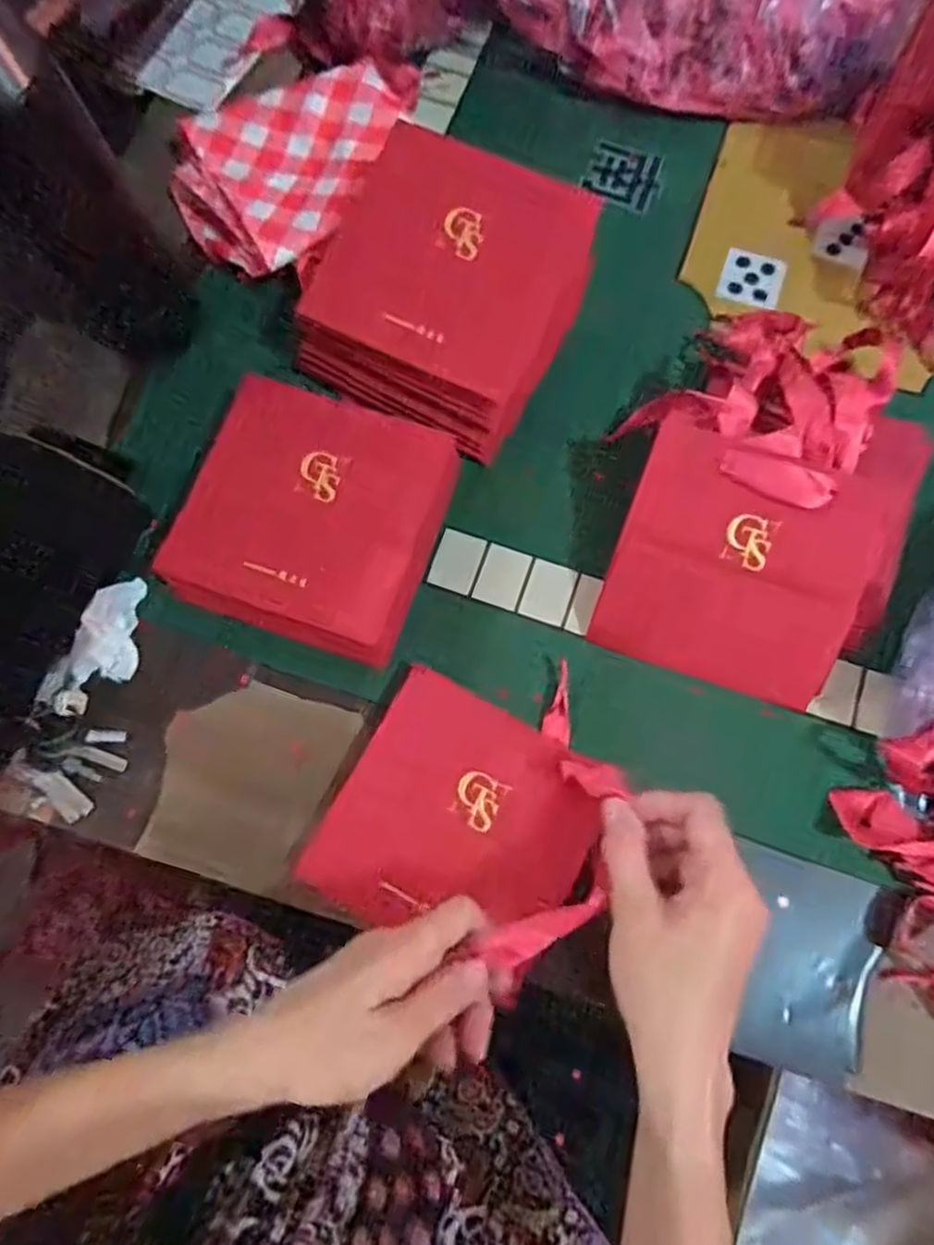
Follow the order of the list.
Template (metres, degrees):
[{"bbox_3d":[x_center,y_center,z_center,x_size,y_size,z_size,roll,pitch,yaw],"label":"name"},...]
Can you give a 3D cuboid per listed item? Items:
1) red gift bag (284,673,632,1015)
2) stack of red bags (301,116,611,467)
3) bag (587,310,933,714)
[{"bbox_3d":[0.002,0.118,0.401,0.150,0.014,0.136,28,77,6],"label":"red gift bag"},{"bbox_3d":[-0.011,-0.201,0.447,0.148,0.080,0.166,25,76,5],"label":"stack of red bags"},{"bbox_3d":[0.189,-0.084,0.419,0.160,0.068,0.242,20,76,4],"label":"bag"}]

